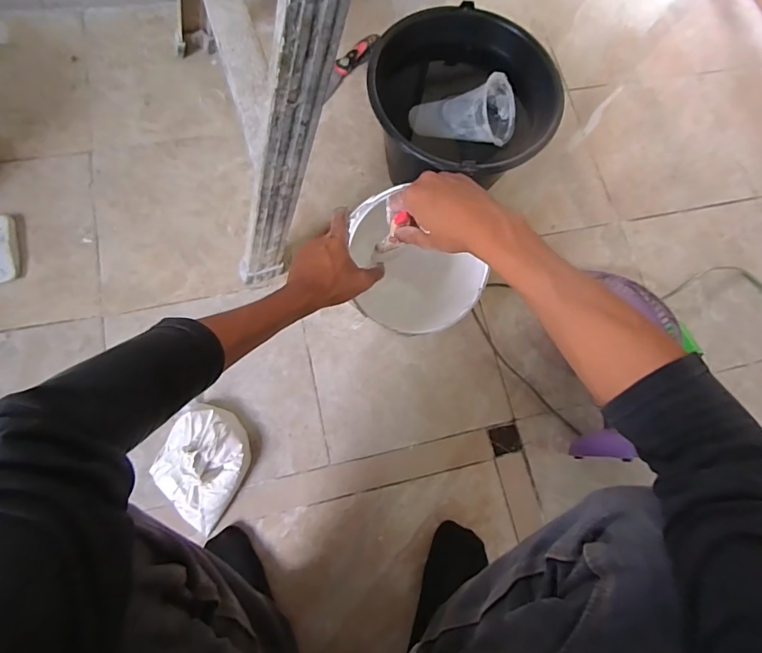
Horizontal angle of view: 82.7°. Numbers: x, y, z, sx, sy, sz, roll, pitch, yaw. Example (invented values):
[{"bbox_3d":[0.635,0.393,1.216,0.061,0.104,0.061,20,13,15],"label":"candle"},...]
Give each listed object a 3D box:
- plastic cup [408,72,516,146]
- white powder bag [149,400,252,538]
[{"bbox_3d":[0.127,-0.321,0.674,0.092,0.145,0.090,-9,103,-42],"label":"plastic cup"},{"bbox_3d":[-0.255,0.194,0.614,0.115,0.054,0.150,27,74,2],"label":"white powder bag"}]

